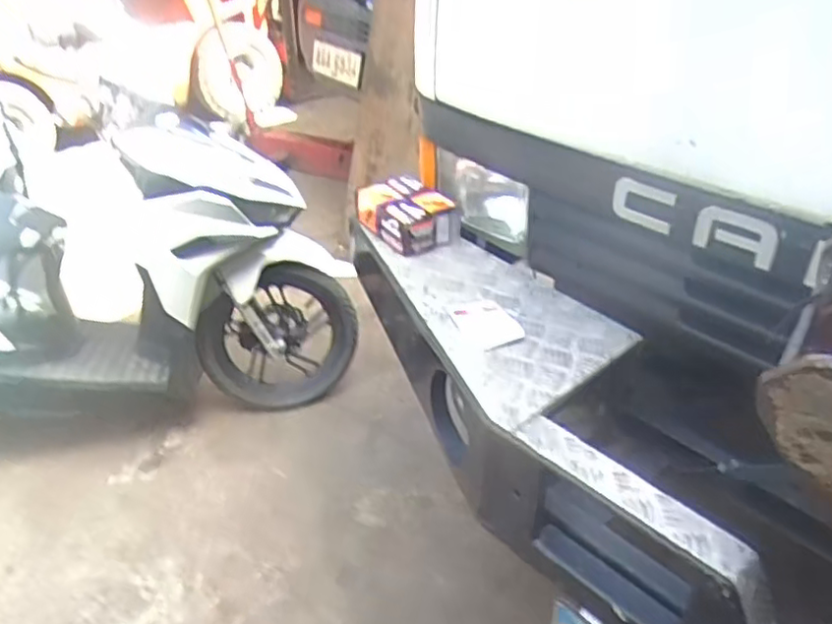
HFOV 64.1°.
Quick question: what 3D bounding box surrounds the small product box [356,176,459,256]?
[{"bbox_3d":[-0.014,-0.203,1.353,0.151,0.079,0.196,-22,38,-30],"label":"small product box"}]

